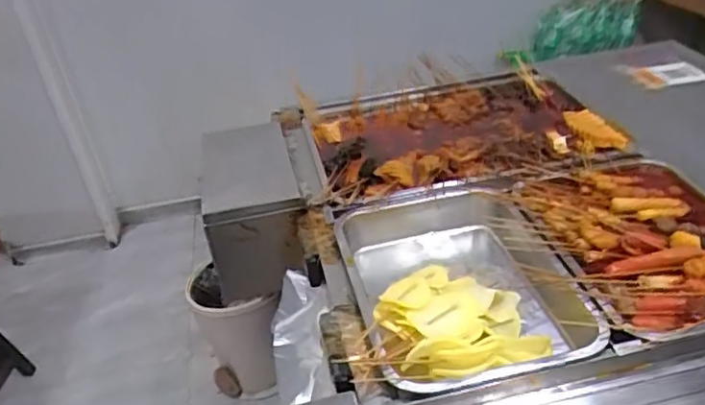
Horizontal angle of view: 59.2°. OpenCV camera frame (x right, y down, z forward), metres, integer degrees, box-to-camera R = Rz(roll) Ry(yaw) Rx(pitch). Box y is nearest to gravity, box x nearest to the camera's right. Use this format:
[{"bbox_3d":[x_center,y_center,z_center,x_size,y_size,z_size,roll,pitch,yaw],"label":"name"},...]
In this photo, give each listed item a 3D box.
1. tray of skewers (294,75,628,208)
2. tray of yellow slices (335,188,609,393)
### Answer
[{"bbox_3d":[0.194,-0.139,1.273,0.606,0.091,0.459,-8,35,-5],"label":"tray of skewers"},{"bbox_3d":[0.145,0.123,0.908,0.280,0.131,0.382,-9,35,-8],"label":"tray of yellow slices"}]

